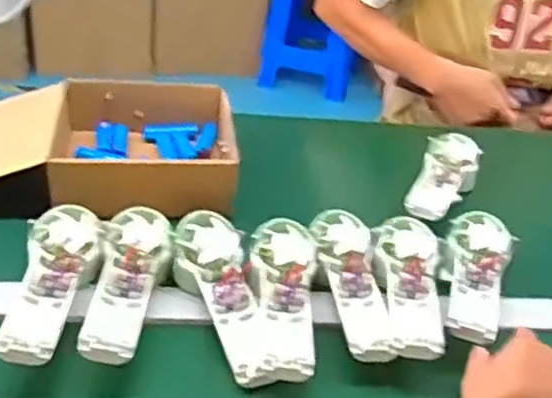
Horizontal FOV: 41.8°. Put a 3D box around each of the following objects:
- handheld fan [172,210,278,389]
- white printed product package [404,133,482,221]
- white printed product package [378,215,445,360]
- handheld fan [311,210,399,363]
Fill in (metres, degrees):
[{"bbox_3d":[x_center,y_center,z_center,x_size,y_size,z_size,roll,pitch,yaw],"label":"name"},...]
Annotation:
[{"bbox_3d":[-0.045,0.089,0.651,0.063,0.046,0.183,-10,50,-22],"label":"handheld fan"},{"bbox_3d":[0.200,-0.020,0.856,0.069,0.037,0.192,15,34,14],"label":"white printed product package"},{"bbox_3d":[0.127,0.075,0.671,0.052,0.024,0.177,6,33,1],"label":"white printed product package"},{"bbox_3d":[0.070,0.075,0.676,0.055,0.030,0.181,2,33,-6],"label":"handheld fan"}]

